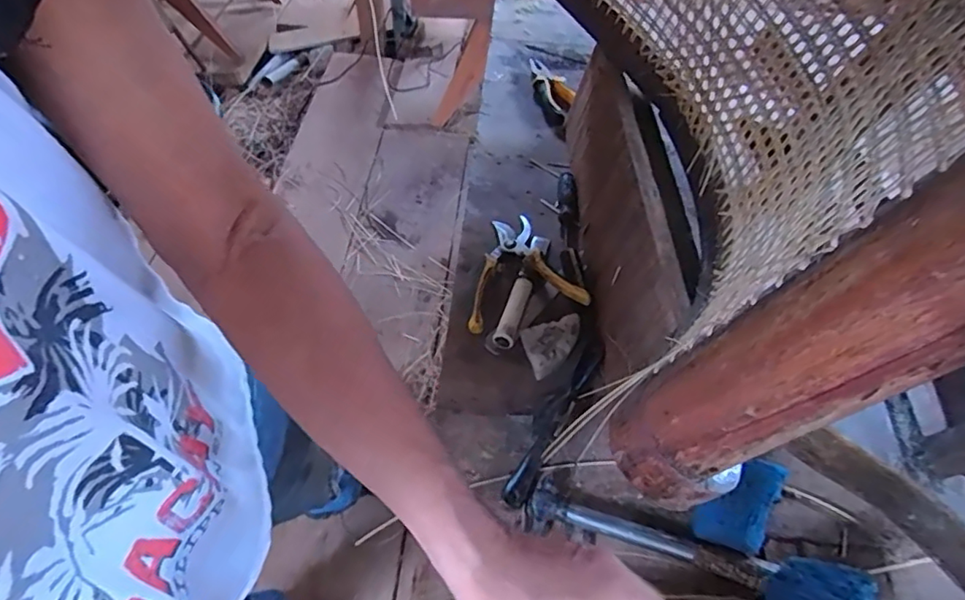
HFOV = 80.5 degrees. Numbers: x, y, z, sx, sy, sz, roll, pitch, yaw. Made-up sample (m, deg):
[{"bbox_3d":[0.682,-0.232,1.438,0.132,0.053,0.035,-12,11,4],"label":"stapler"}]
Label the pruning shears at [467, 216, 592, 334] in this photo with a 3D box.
[{"bbox_3d":[0.036,-0.037,0.706,0.135,0.027,0.170,-15,46,-4],"label":"pruning shears"}]

